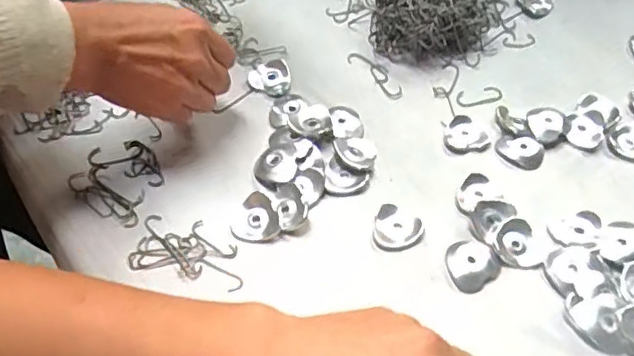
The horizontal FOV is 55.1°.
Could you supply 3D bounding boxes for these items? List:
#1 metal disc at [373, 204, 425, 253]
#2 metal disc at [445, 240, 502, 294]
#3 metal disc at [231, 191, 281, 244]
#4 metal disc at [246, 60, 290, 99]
[{"bbox_3d":[0.058,0.036,0.428,0.034,0.004,0.033,8,53,5],"label":"metal disc"},{"bbox_3d":[0.107,0.059,0.417,0.034,0.004,0.035,1,52,-1],"label":"metal disc"},{"bbox_3d":[-0.044,0.027,0.430,0.032,0.004,0.038,-7,53,-6],"label":"metal disc"},{"bbox_3d":[-0.038,-0.087,0.520,0.035,0.006,0.041,21,55,14],"label":"metal disc"}]

